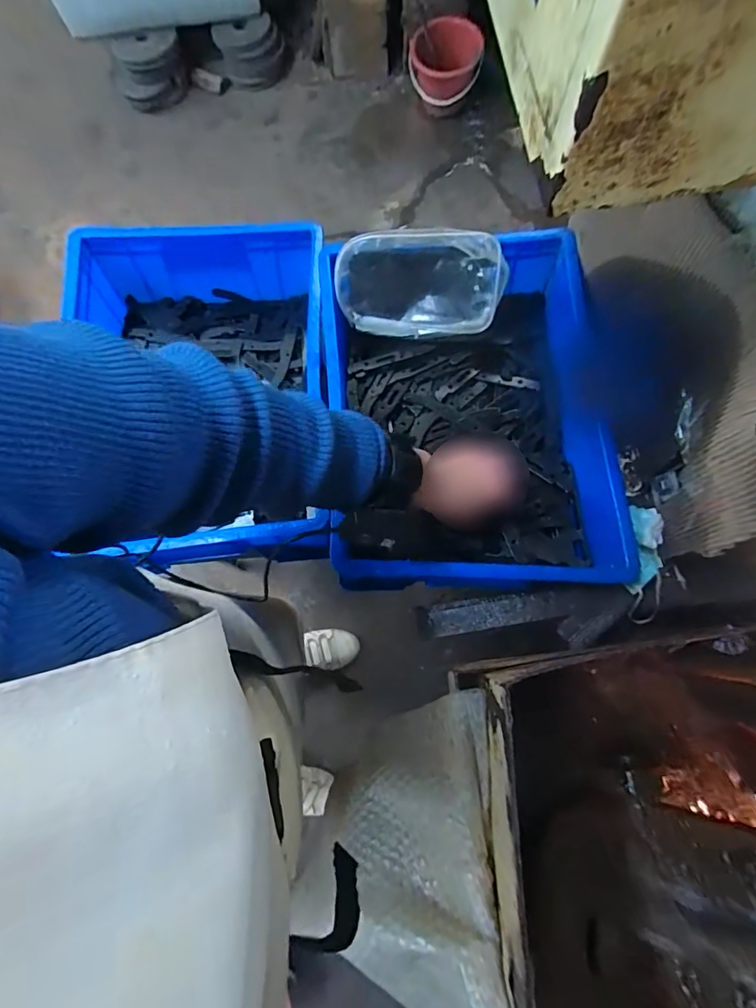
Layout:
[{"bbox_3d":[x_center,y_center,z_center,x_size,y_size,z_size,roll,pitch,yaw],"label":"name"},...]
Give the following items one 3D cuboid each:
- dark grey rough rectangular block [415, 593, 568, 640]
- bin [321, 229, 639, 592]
[{"bbox_3d":[0.120,0.119,0.528,0.150,0.017,0.035,-10,75,-1],"label":"dark grey rough rectangular block"},{"bbox_3d":[0.109,-0.106,0.575,0.333,0.099,0.394,-2,75,1],"label":"bin"}]

